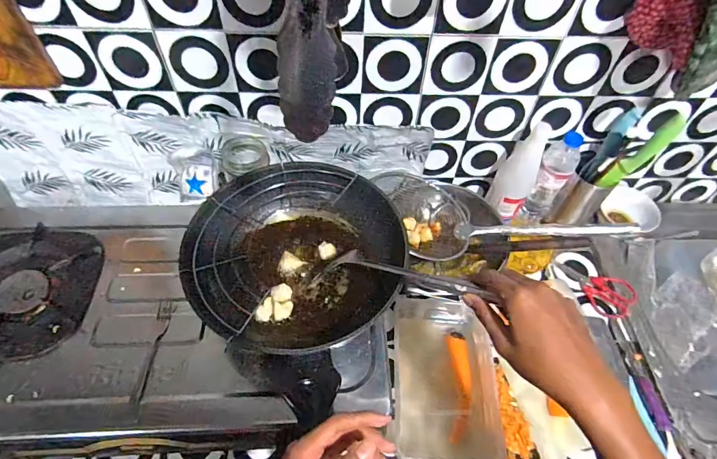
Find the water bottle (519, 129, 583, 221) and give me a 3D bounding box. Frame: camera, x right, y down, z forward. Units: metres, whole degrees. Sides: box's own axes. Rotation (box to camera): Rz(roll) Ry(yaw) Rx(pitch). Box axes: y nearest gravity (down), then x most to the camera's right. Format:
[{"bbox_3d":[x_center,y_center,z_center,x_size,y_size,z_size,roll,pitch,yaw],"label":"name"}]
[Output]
[{"bbox_3d":[0.380,-0.096,0.817,0.059,0.204,0.058,31,59,19],"label":"water bottle"}]

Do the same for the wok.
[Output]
[{"bbox_3d":[-0.086,0.056,0.616,0.304,0.121,0.299,38,61,22],"label":"wok"}]

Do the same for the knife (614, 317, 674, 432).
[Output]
[{"bbox_3d":[0.500,0.252,0.725,0.029,0.013,0.189,-2,54,-4],"label":"knife"}]

